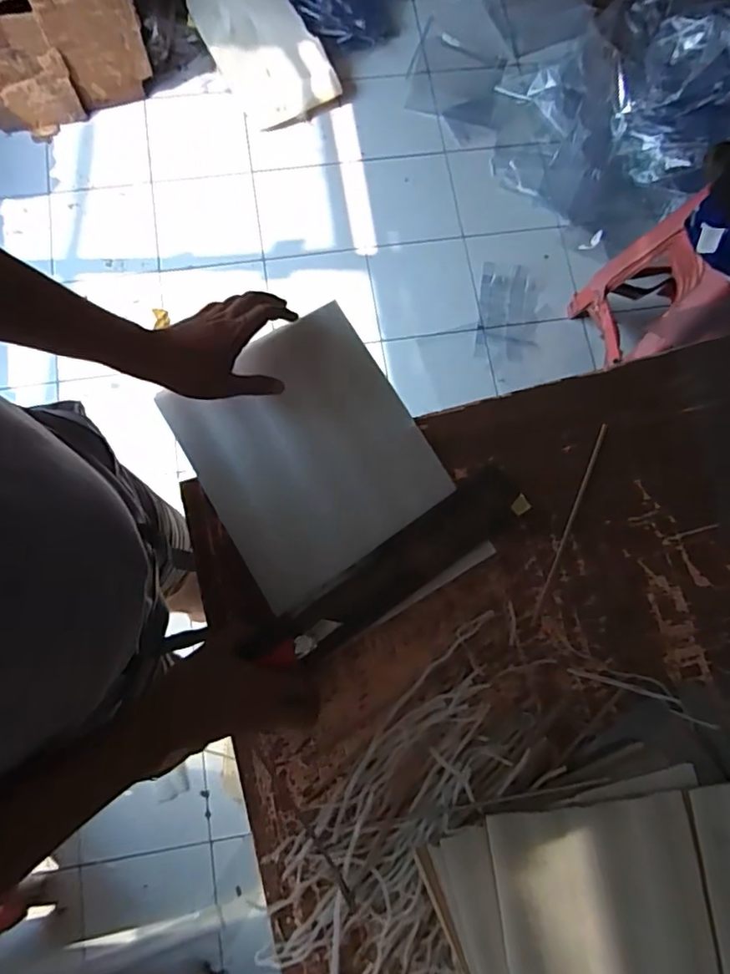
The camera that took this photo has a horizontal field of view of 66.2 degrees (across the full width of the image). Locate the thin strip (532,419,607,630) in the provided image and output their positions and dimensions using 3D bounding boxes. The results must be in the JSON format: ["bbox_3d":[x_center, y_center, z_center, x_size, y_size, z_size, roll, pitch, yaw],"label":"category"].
[{"bbox_3d":[0.217,0.036,0.594,0.006,0.006,0.226,23,79,4],"label":"thin strip"}]

